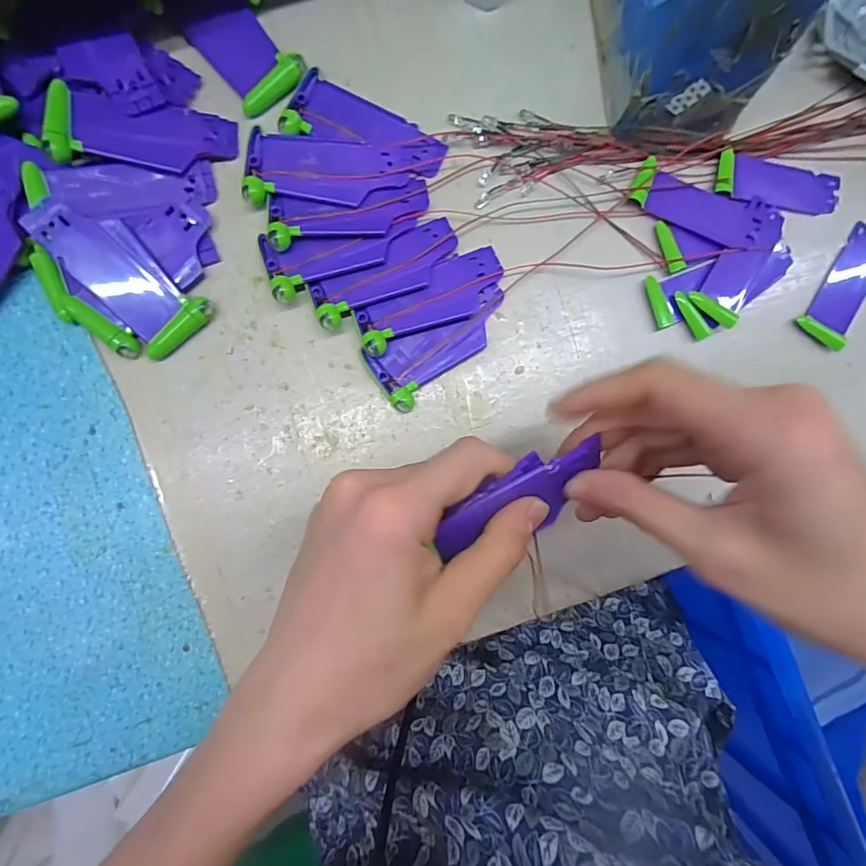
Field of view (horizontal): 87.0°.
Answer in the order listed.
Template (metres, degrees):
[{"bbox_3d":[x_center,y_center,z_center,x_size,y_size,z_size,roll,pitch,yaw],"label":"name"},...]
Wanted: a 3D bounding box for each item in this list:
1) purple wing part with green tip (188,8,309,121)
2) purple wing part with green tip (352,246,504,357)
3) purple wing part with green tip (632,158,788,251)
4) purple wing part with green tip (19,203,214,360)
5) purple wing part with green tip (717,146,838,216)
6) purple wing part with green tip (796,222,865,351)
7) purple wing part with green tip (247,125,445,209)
[{"bbox_3d":[-0.105,-0.216,0.258,0.041,0.008,0.061,-37,92,-3],"label":"purple wing part with green tip"},{"bbox_3d":[-0.001,-0.076,0.260,0.091,0.011,0.032,-29,91,-3],"label":"purple wing part with green tip"},{"bbox_3d":[0.164,-0.133,0.272,0.092,0.006,0.034,19,88,-3],"label":"purple wing part with green tip"},{"bbox_3d":[-0.166,-0.083,0.241,0.088,0.007,0.039,43,87,-16],"label":"purple wing part with green tip"},{"bbox_3d":[0.210,-0.151,0.276,0.077,0.005,0.028,10,89,-3],"label":"purple wing part with green tip"},{"bbox_3d":[0.254,-0.090,0.278,0.026,0.006,0.078,33,88,-2],"label":"purple wing part with green tip"},{"bbox_3d":[-0.049,-0.150,0.259,0.109,0.009,0.041,1,89,-3],"label":"purple wing part with green tip"}]

